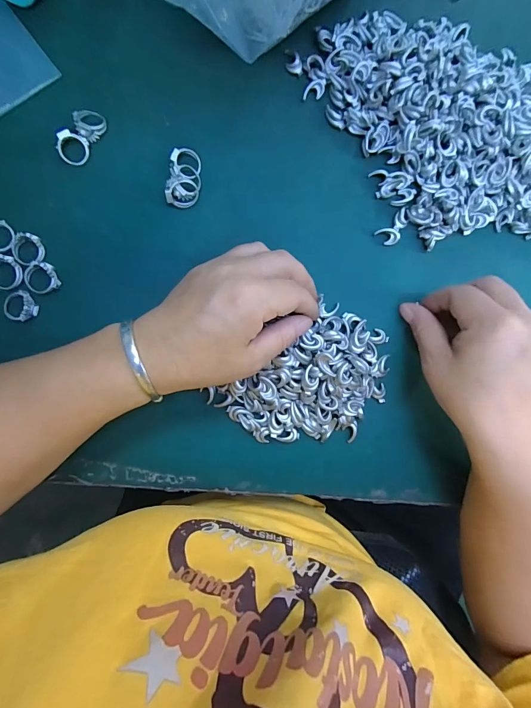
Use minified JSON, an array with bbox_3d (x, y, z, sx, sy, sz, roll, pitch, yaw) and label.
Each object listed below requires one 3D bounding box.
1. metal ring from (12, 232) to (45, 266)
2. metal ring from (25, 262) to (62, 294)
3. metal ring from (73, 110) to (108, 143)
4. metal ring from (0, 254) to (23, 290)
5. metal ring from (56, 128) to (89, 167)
[{"bbox_3d":[-0.171,-0.076,0.247,0.021,0.008,0.022,0,89,-5],"label":"metal ring"},{"bbox_3d":[-0.162,-0.055,0.250,0.022,0.009,0.021,0,89,-5],"label":"metal ring"},{"bbox_3d":[-0.129,-0.168,0.252,0.021,0.006,0.021,0,89,-5],"label":"metal ring"},{"bbox_3d":[-0.186,-0.058,0.245,0.024,0.007,0.023,0,89,-5],"label":"metal ring"},{"bbox_3d":[-0.139,-0.148,0.250,0.022,0.005,0.020,-12,122,-20],"label":"metal ring"}]

